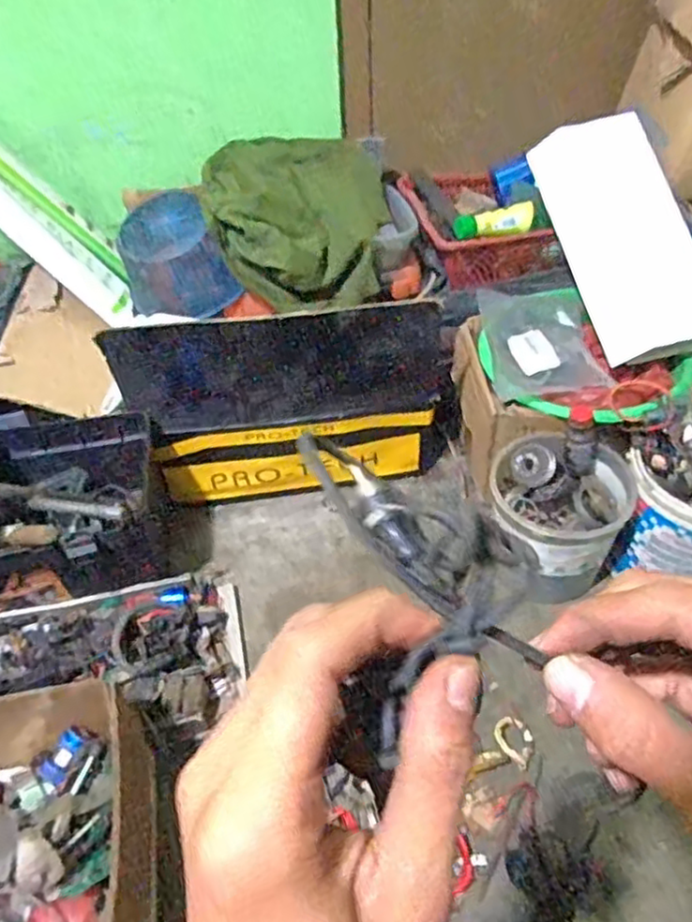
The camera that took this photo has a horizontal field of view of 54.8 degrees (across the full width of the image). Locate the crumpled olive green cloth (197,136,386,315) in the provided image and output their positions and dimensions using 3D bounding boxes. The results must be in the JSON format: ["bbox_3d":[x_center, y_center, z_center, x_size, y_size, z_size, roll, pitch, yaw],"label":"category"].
[{"bbox_3d":[-0.069,-0.356,0.982,0.260,0.131,0.273,-4,47,1],"label":"crumpled olive green cloth"}]

